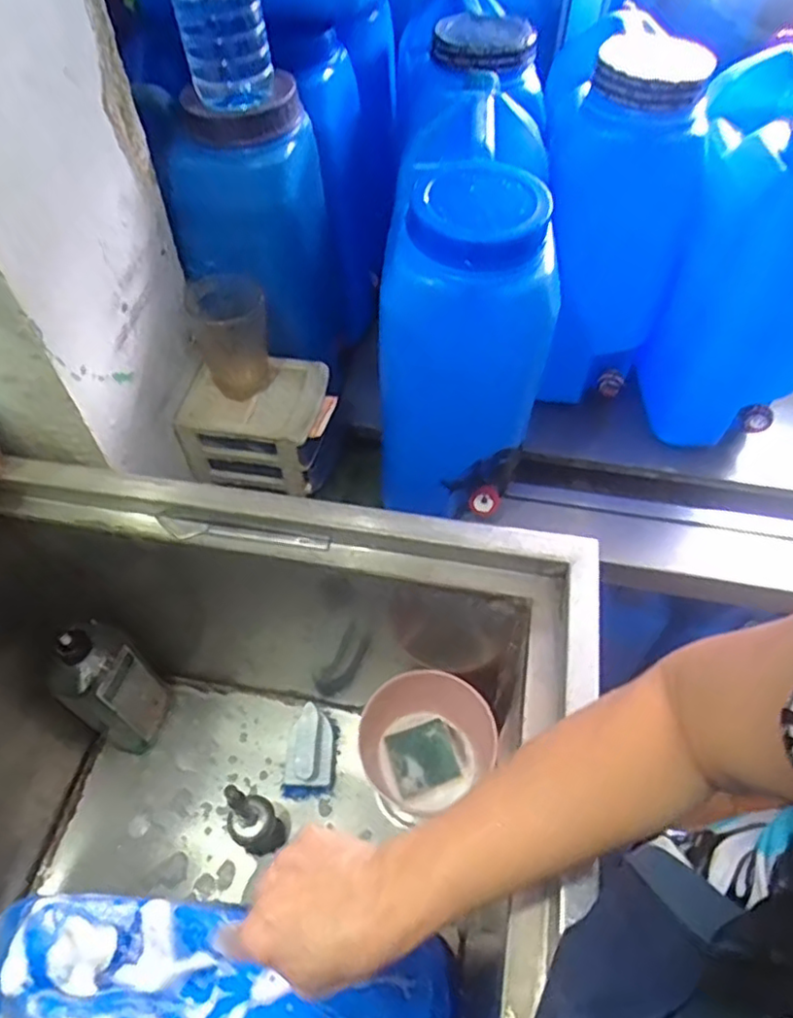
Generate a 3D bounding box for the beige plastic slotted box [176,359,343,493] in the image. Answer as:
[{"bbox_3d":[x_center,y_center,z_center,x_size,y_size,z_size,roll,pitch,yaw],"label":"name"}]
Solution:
[{"bbox_3d":[-0.168,-0.111,0.844,0.181,0.104,0.134,6,54,4],"label":"beige plastic slotted box"}]

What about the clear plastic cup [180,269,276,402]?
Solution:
[{"bbox_3d":[-0.198,-0.209,0.784,0.083,0.116,0.086,0,54,0],"label":"clear plastic cup"}]

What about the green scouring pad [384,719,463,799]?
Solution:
[{"bbox_3d":[0.034,0.293,0.771,0.079,0.017,0.072,-13,55,-10],"label":"green scouring pad"}]

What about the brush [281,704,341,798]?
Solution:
[{"bbox_3d":[-0.109,0.307,0.837,0.065,0.074,0.110,5,54,3],"label":"brush"}]

